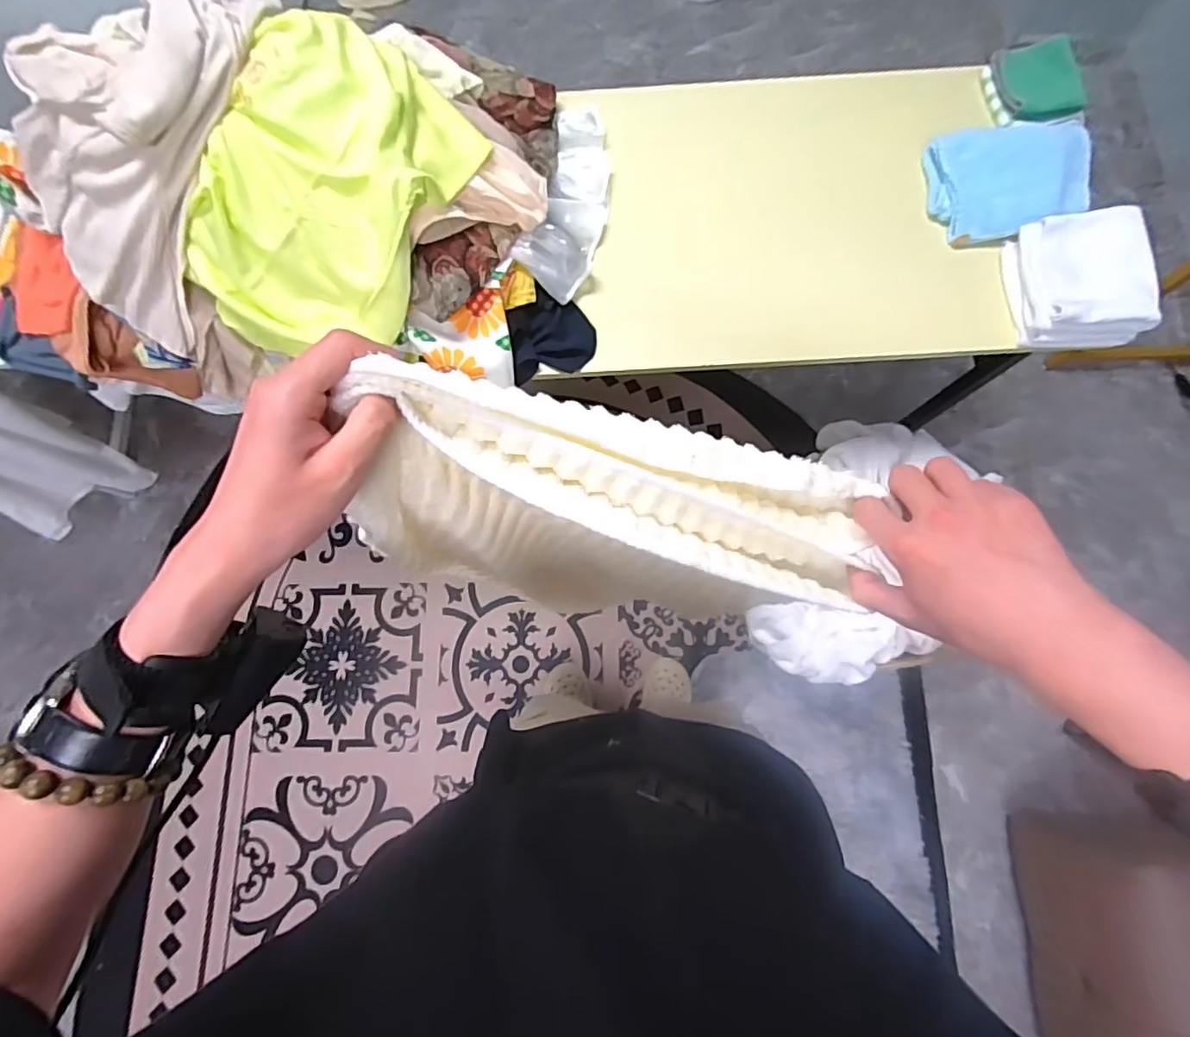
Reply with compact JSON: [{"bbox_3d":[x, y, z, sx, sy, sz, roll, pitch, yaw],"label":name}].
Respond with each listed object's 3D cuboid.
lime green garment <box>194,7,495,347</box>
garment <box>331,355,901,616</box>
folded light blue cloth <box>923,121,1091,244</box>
[{"bbox_3d":[-0.312,-0.380,0.673,0.219,0.179,0.357,33,80,9],"label":"lime green garment"},{"bbox_3d":[0.017,0.010,0.410,0.332,0.269,0.110,4,77,1],"label":"garment"},{"bbox_3d":[0.633,-0.507,0.864,0.230,0.049,0.169,-4,76,1],"label":"folded light blue cloth"}]

